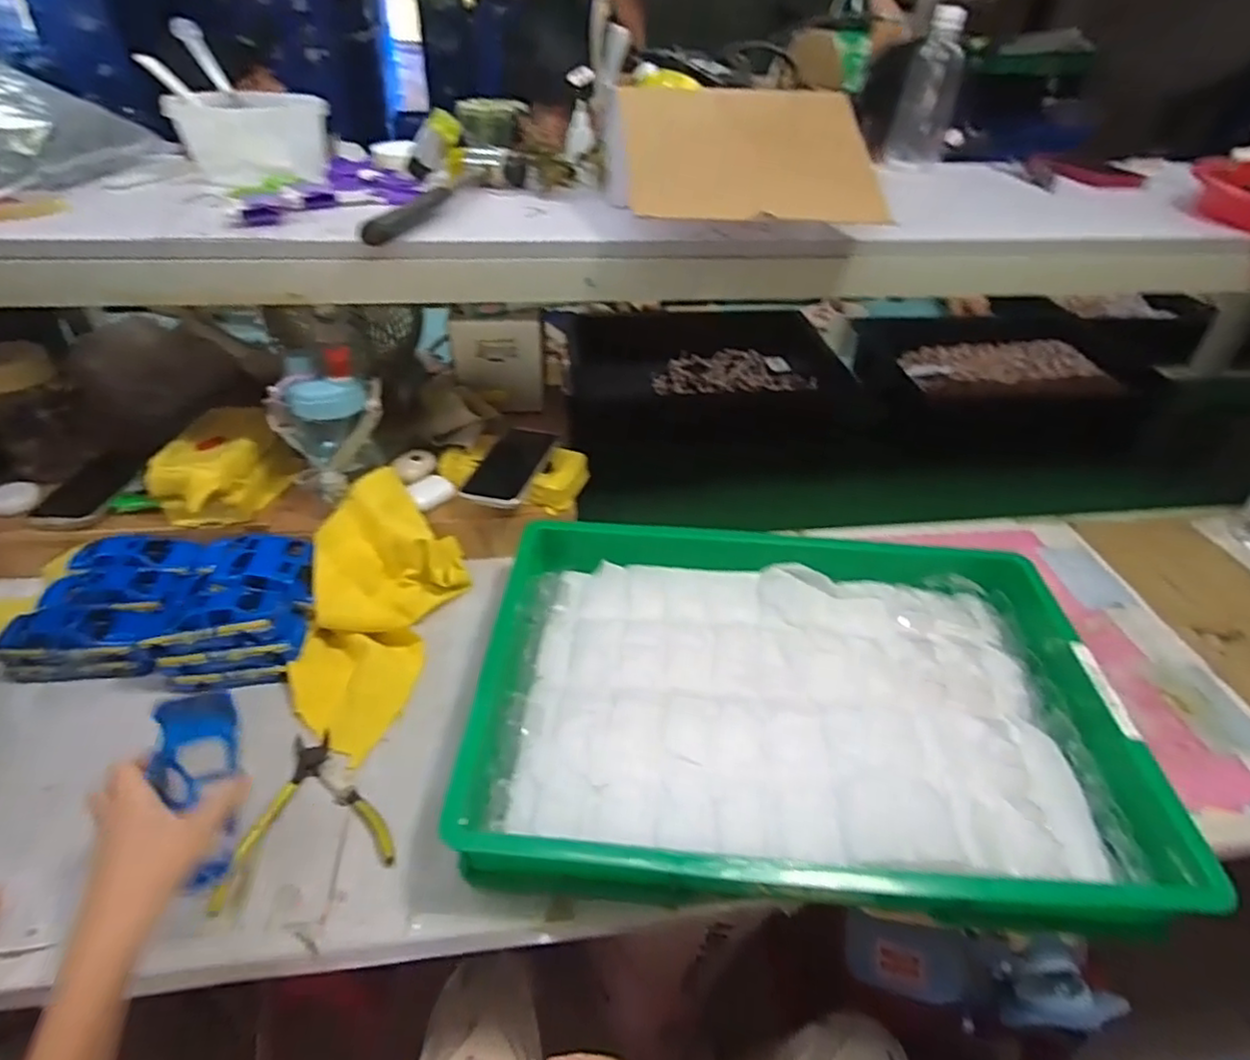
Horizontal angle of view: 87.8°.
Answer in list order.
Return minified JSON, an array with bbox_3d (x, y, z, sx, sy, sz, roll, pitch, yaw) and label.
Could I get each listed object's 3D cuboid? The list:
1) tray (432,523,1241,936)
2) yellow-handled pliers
[{"bbox_3d":[0.156,0.151,0.621,0.562,0.082,0.401,5,39,4],"label":"tray"},{"bbox_3d":[-0.264,0.228,0.543,0.127,0.014,0.133,-10,40,-15],"label":"yellow-handled pliers"}]

